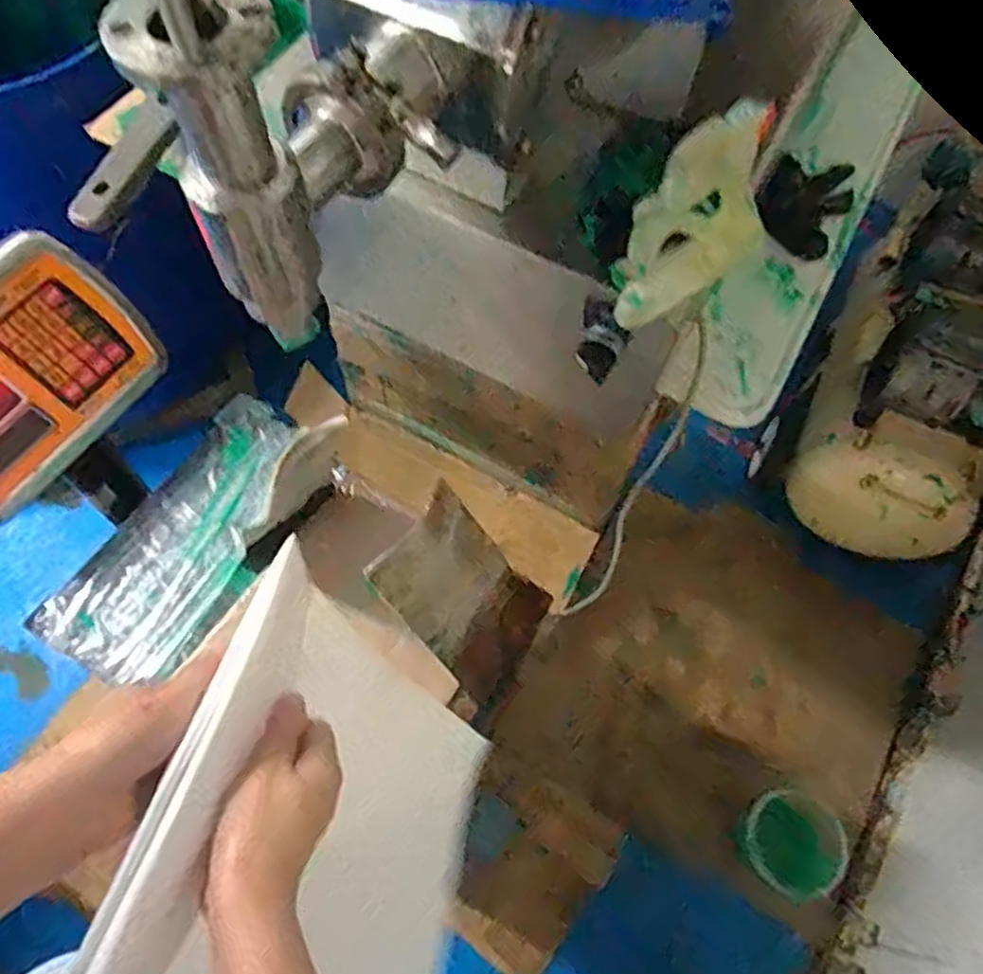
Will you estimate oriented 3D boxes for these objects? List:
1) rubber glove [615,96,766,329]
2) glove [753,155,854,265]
[{"bbox_3d":[0.121,-0.155,0.416,0.060,0.066,0.139,32,67,11],"label":"rubber glove"},{"bbox_3d":[0.282,-0.258,0.654,0.075,0.031,0.109,31,67,10],"label":"glove"}]

